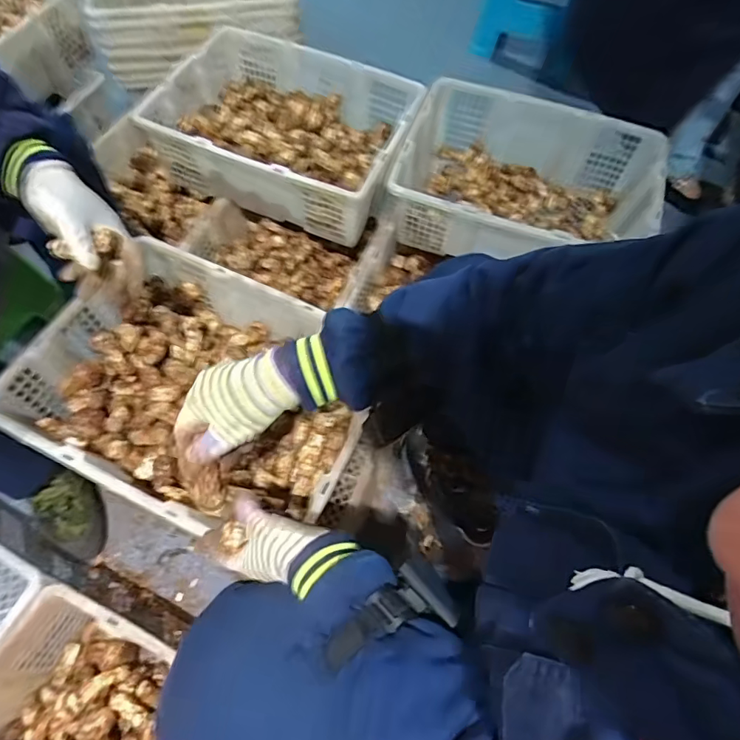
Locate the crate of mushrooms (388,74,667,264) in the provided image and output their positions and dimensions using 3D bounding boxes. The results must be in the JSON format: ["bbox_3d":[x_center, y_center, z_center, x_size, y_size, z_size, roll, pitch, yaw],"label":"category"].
[{"bbox_3d":[0.301,-0.360,0.986,0.473,0.161,0.346,17,62,6],"label":"crate of mushrooms"}]

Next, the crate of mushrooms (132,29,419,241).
[{"bbox_3d":[-0.180,-0.496,1.043,0.509,0.163,0.355,21,63,8],"label":"crate of mushrooms"}]

